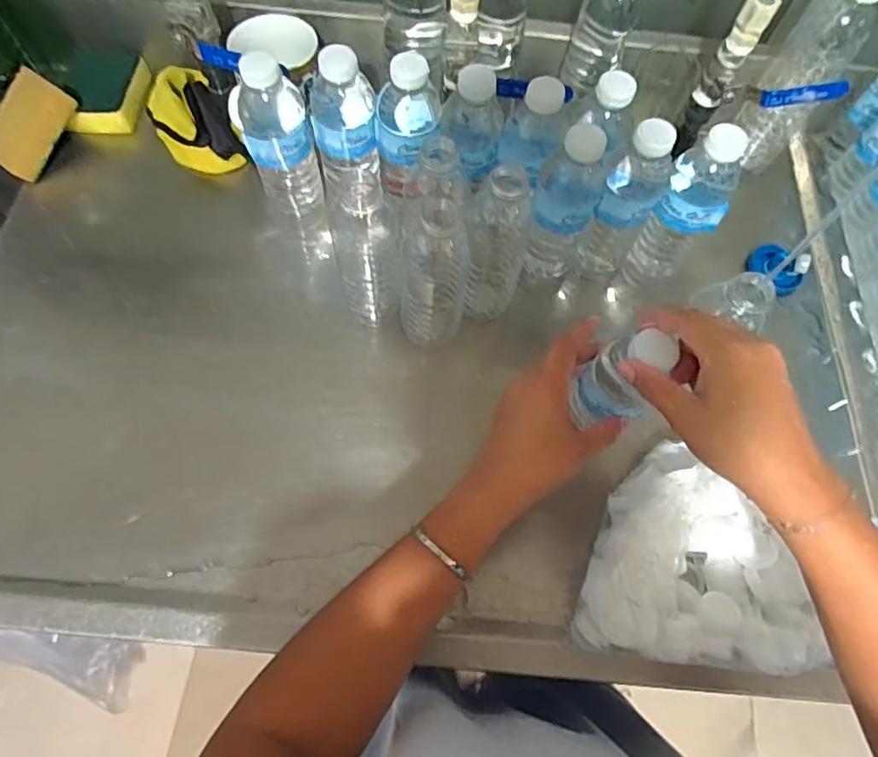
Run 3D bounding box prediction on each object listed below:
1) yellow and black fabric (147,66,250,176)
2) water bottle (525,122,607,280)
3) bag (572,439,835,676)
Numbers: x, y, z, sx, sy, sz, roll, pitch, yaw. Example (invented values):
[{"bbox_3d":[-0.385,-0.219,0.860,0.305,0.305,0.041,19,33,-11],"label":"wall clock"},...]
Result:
[{"bbox_3d":[-0.271,-0.279,0.632,0.072,0.069,0.108,-35,72,-17],"label":"yellow and black fabric"},{"bbox_3d":[0.110,-0.145,0.524,0.053,0.179,0.054,22,67,6],"label":"water bottle"},{"bbox_3d":[0.201,0.135,0.459,0.162,0.064,0.172,10,66,1],"label":"bag"}]

